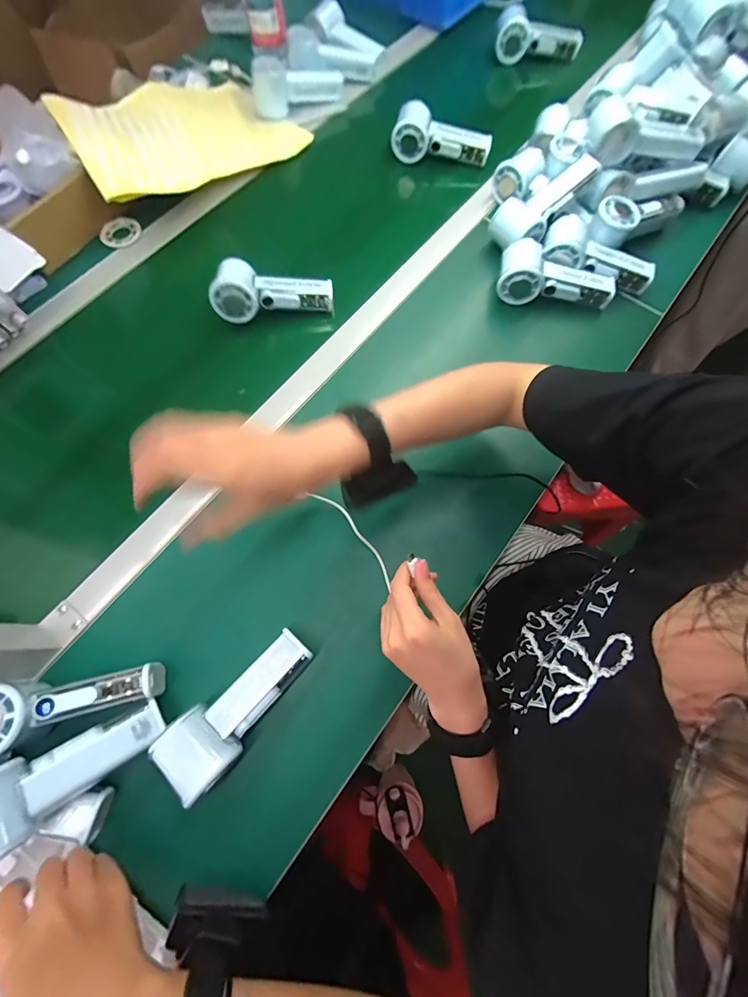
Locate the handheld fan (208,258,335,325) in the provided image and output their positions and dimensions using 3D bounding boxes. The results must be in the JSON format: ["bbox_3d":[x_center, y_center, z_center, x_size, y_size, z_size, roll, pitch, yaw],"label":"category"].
[{"bbox_3d":[-0.134,-0.274,0.526,0.155,0.051,0.058,-4,71,-14],"label":"handheld fan"}]

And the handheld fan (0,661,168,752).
[{"bbox_3d":[-0.277,0.185,0.359,0.158,0.050,0.057,-8,71,-17],"label":"handheld fan"}]

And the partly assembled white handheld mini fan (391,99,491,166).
[{"bbox_3d":[0.107,-0.568,0.621,0.150,0.061,0.040,10,72,3],"label":"partly assembled white handheld mini fan"}]

